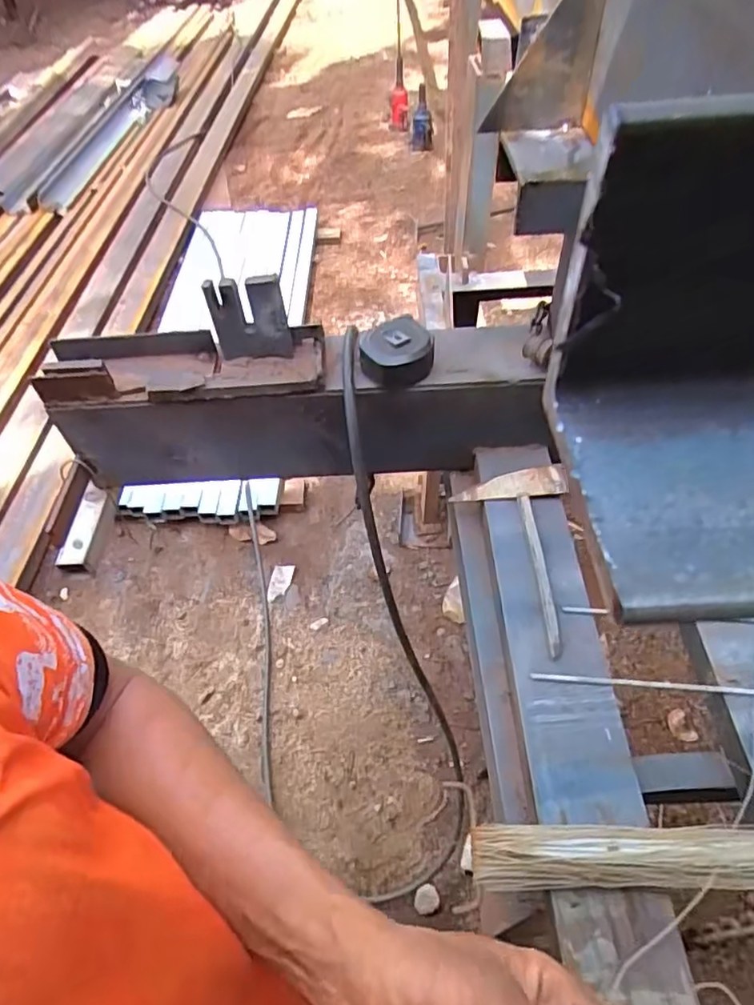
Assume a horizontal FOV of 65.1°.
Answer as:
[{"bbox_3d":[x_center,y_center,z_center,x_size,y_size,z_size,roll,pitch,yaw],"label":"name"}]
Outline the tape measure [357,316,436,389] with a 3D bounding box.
[{"bbox_3d":[0.024,-0.186,0.724,0.088,0.043,0.085,-1,52,3],"label":"tape measure"}]

